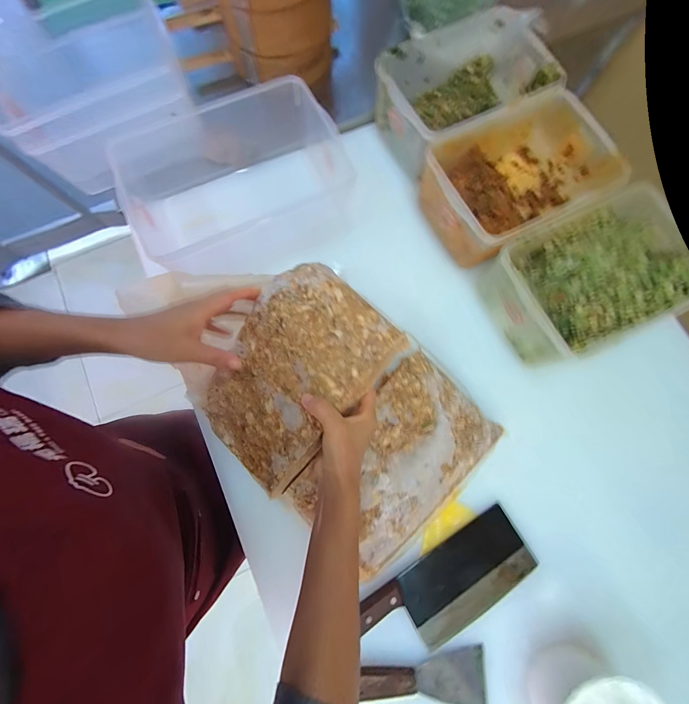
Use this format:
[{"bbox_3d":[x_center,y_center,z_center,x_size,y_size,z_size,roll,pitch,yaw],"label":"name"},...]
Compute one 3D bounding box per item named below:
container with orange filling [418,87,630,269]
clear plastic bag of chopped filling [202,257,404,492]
[{"bbox_3d":[0.282,-0.279,0.495,0.279,0.106,0.197,-25,79,-5],"label":"container with orange filling"},{"bbox_3d":[-0.076,0.036,0.358,0.166,0.033,0.272,43,110,15],"label":"clear plastic bag of chopped filling"}]

